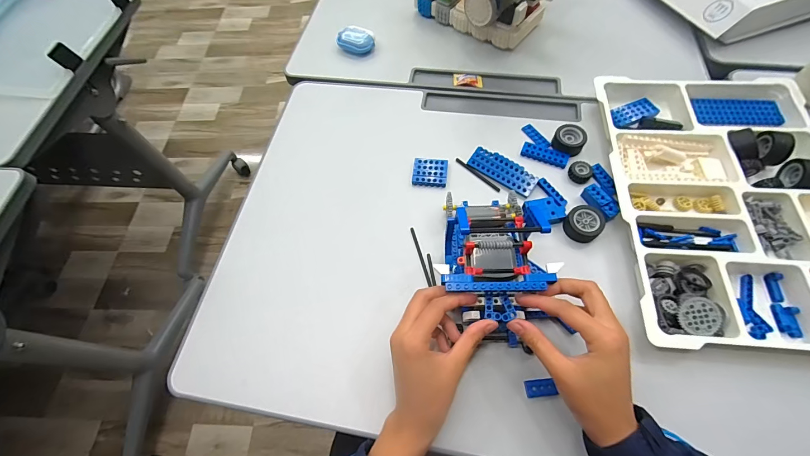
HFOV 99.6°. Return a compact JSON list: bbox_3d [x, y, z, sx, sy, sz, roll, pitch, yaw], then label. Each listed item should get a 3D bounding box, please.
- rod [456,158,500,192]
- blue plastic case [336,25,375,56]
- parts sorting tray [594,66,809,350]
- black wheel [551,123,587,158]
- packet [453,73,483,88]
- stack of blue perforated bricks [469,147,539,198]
[{"bbox_3d":[0.101,-0.075,0.480,0.077,0.005,0.006,40,71,20],"label":"rod"},{"bbox_3d":[-0.087,-0.332,0.610,0.071,0.028,0.050,33,69,18],"label":"blue plastic case"},{"bbox_3d":[0.398,-0.047,0.429,0.266,0.040,0.389,2,63,4],"label":"parts sorting tray"},{"bbox_3d":[0.232,-0.125,0.484,0.042,0.023,0.037,22,66,14],"label":"black wheel"},{"bbox_3d":[0.104,-0.244,0.565,0.047,0.008,0.026,3,63,5],"label":"packet"},{"bbox_3d":[0.134,-0.079,0.471,0.094,0.010,0.034,32,69,18],"label":"stack of blue perforated bricks"}]

